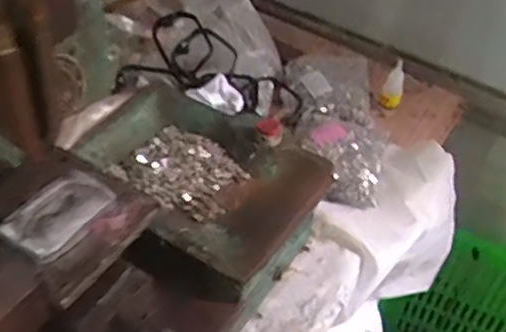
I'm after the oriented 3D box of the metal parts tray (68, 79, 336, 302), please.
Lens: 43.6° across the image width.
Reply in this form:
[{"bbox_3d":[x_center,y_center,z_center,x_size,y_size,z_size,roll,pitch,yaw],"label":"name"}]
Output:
[{"bbox_3d":[-0.050,0.019,0.602,0.225,0.088,0.186,32,49,24],"label":"metal parts tray"}]

